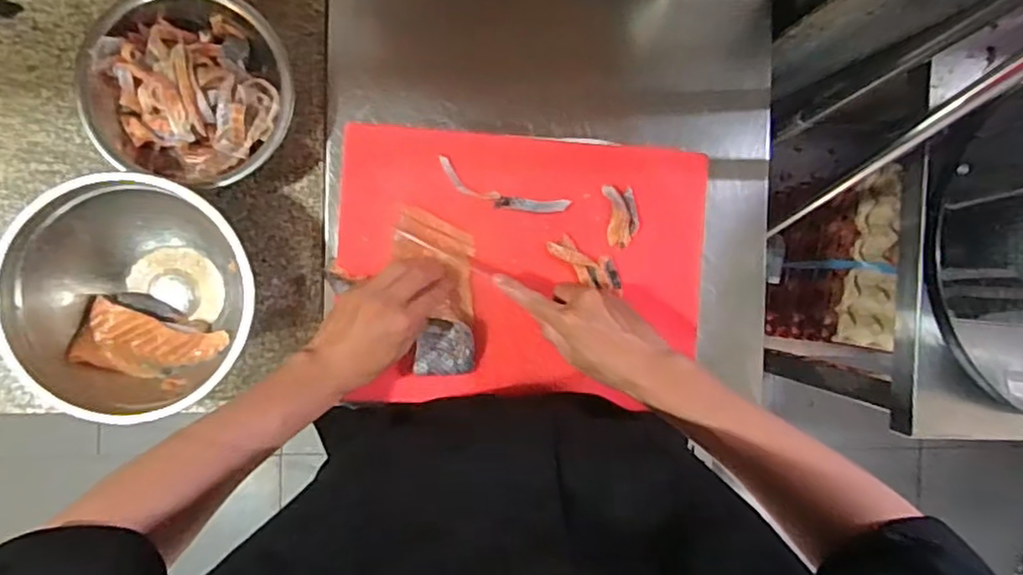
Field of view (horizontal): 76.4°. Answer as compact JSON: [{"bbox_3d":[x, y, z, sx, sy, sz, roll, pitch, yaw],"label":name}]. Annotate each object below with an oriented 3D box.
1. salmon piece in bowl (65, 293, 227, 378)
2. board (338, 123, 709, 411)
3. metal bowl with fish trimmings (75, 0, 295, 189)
[{"bbox_3d":[-0.348,0.053,0.630,0.124,0.044,0.070,20,89,-6],"label":"salmon piece in bowl"},{"bbox_3d":[0.015,-0.020,0.666,0.368,0.026,0.271,1,91,-6],"label":"board"},{"bbox_3d":[-0.301,-0.188,0.612,0.188,0.075,0.170,11,90,-6],"label":"metal bowl with fish trimmings"}]

